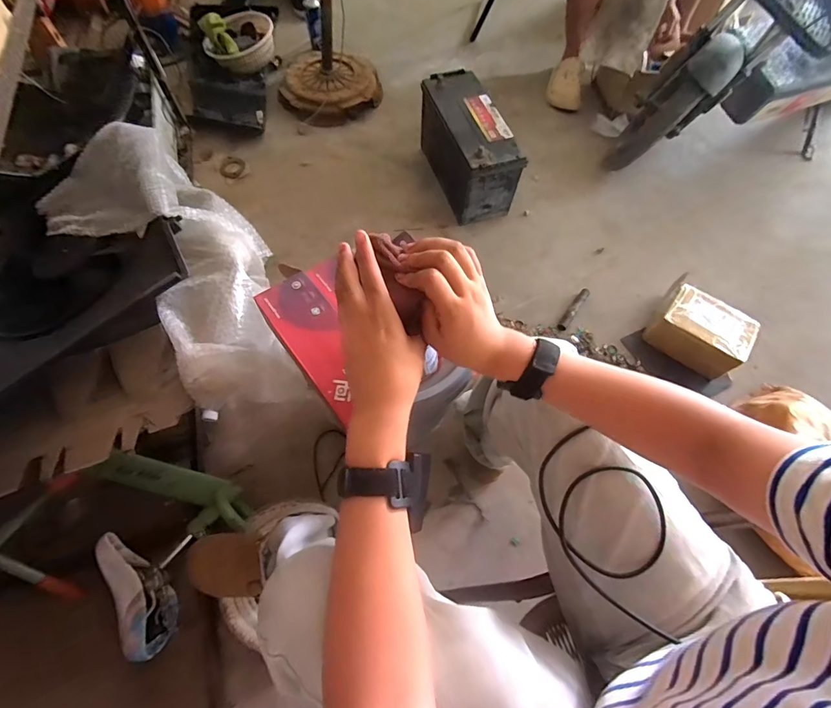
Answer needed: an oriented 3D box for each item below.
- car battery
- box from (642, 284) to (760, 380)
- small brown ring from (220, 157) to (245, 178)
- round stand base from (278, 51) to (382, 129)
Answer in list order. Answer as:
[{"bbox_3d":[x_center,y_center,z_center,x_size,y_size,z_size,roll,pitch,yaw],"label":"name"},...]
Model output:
[{"bbox_3d":[0.154,-0.620,1.207,0.162,0.207,0.383,-17,66,-10],"label":"car battery"},{"bbox_3d":[0.709,-0.058,1.010,0.198,0.110,0.143,36,68,14],"label":"box"},{"bbox_3d":[-0.597,-0.610,1.315,0.081,0.007,0.105,-9,65,-7],"label":"small brown ring"},{"bbox_3d":[-0.314,-0.962,1.421,0.336,0.077,0.330,1,64,-2],"label":"round stand base"}]

